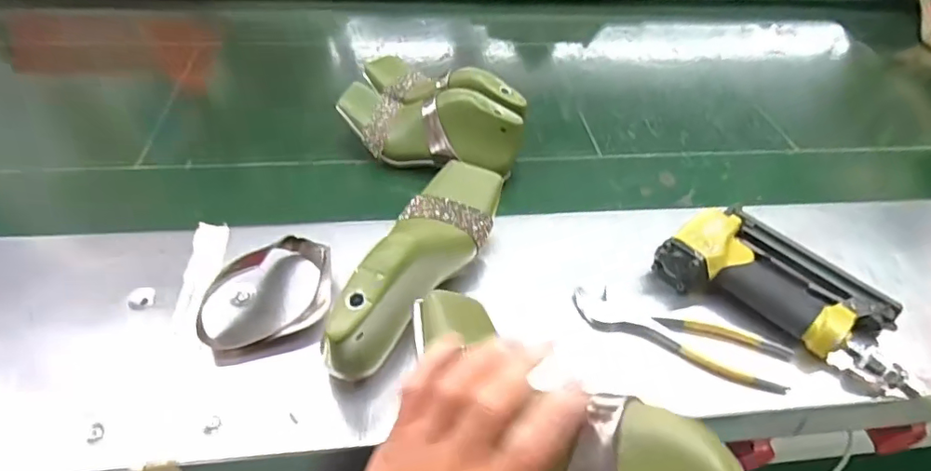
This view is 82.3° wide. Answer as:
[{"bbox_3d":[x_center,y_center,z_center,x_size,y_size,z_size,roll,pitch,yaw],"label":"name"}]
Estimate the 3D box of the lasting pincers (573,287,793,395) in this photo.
[{"bbox_3d":[0.195,0.091,0.493,0.193,0.017,0.044,20,46,13],"label":"lasting pincers"}]

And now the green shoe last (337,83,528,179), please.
[{"bbox_3d":[-0.049,-0.139,0.679,0.234,0.086,0.071,20,46,13],"label":"green shoe last"}]

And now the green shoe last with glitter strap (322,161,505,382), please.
[{"bbox_3d":[-0.034,0.020,0.470,0.079,0.084,0.236,15,45,9],"label":"green shoe last with glitter strap"}]

